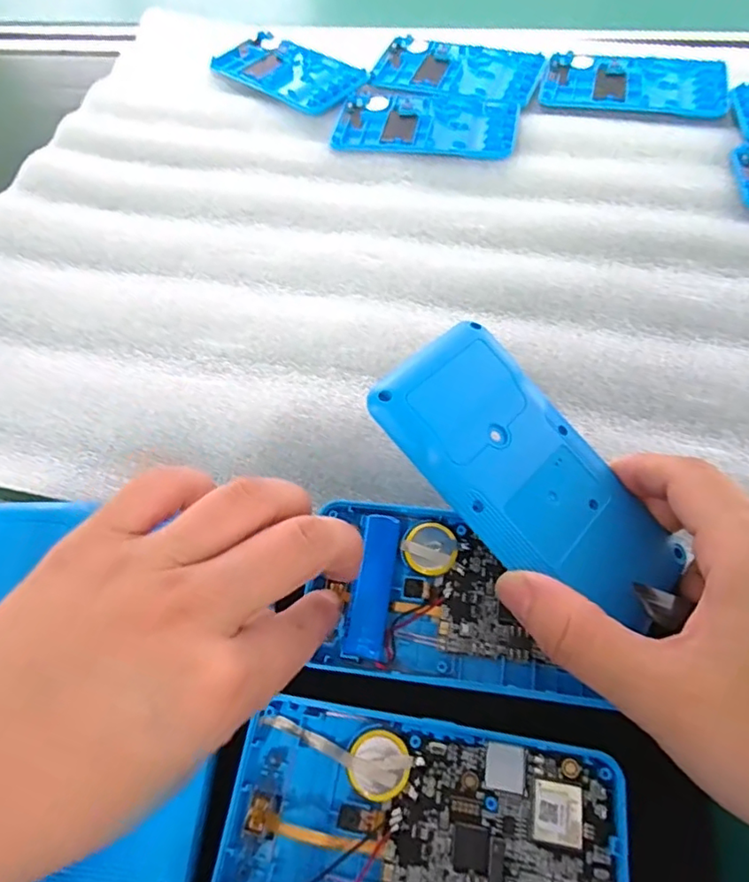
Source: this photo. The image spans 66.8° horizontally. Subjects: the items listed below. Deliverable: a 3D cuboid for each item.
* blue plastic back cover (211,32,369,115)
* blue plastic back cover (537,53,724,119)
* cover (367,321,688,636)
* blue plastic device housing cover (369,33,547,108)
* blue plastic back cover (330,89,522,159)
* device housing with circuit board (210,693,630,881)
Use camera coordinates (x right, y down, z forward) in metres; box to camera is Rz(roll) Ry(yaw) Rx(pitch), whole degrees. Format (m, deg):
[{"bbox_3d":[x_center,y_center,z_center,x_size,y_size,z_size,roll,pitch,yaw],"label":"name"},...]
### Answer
[{"bbox_3d":[-0.062,-0.272,0.420,0.111,0.007,0.055,31,68,19],"label":"blue plastic back cover"},{"bbox_3d":[0.176,-0.244,0.388,0.118,0.007,0.059,11,62,10],"label":"blue plastic back cover"},{"bbox_3d":[0.054,0.012,0.195,0.057,0.006,0.115,-40,87,-26],"label":"cover"},{"bbox_3d":[0.058,-0.262,0.403,0.114,0.004,0.062,17,63,13],"label":"blue plastic device housing cover"},{"bbox_3d":[0.035,-0.210,0.375,0.116,0.009,0.059,10,62,9],"label":"blue plastic back cover"},{"bbox_3d":[0.015,0.122,0.178,0.120,0.010,0.061,7,62,8],"label":"device housing with circuit board"}]

